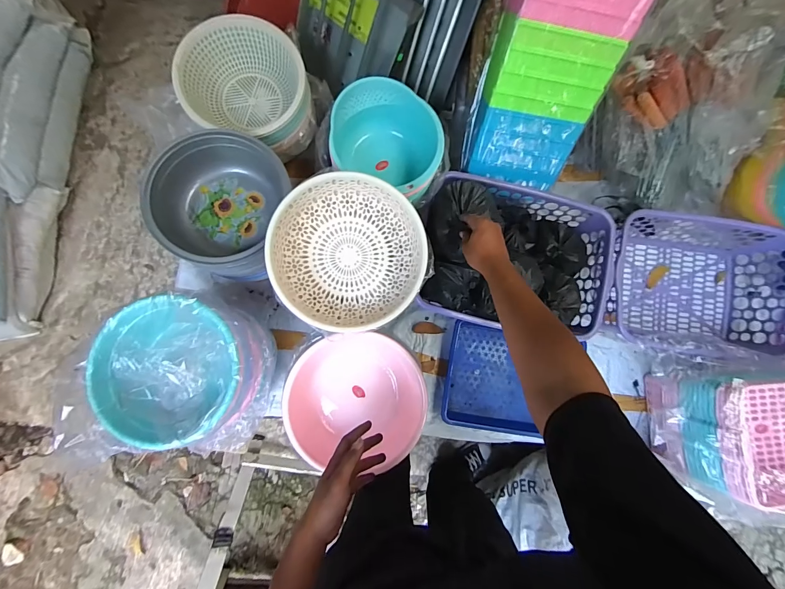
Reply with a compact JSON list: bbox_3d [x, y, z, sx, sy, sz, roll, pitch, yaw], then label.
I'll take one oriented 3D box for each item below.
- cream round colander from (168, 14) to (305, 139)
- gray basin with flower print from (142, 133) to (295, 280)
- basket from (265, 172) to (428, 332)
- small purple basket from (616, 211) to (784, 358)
[{"bbox_3d":[-0.292,-0.431,0.700,0.228,0.091,0.213,0,86,-5],"label":"cream round colander"},{"bbox_3d":[-0.314,-0.166,0.639,0.202,0.106,0.238,13,85,-3],"label":"gray basin with flower print"},{"bbox_3d":[-0.073,-0.064,0.589,0.240,0.098,0.241,0,86,-5],"label":"basket"},{"bbox_3d":[0.734,-0.026,0.836,0.433,0.185,0.317,2,85,-4],"label":"small purple basket"}]

